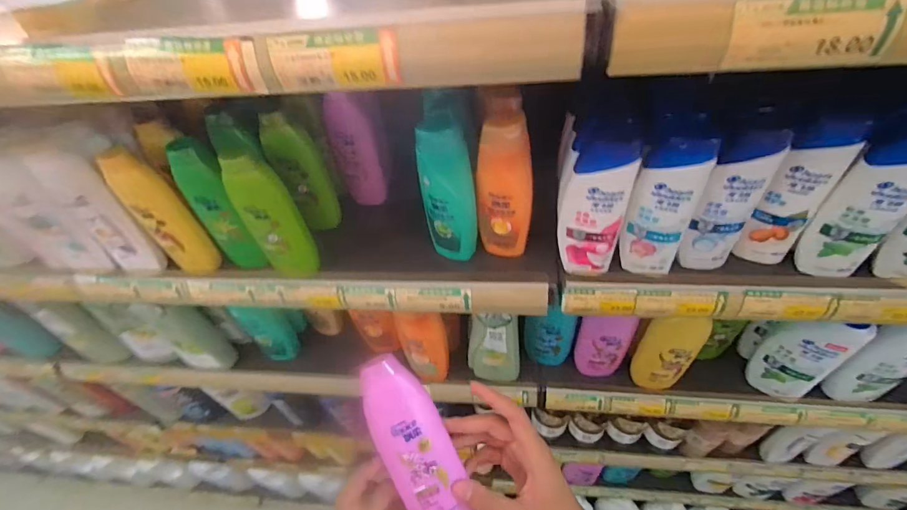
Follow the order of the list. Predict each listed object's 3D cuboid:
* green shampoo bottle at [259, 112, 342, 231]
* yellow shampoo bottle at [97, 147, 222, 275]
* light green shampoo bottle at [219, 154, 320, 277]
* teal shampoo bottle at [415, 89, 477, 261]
[{"bbox_3d":[-0.179,-0.095,0.489,0.051,0.145,0.034,-25,50,-15],"label":"green shampoo bottle"},{"bbox_3d":[-0.321,-0.042,0.456,0.035,0.162,0.045,31,59,29],"label":"yellow shampoo bottle"},{"bbox_3d":[-0.190,-0.037,0.432,0.053,0.155,0.033,-29,52,-18],"label":"light green shampoo bottle"},{"bbox_3d":[-0.006,-0.066,0.431,0.055,0.165,0.044,-14,48,-5],"label":"teal shampoo bottle"}]

